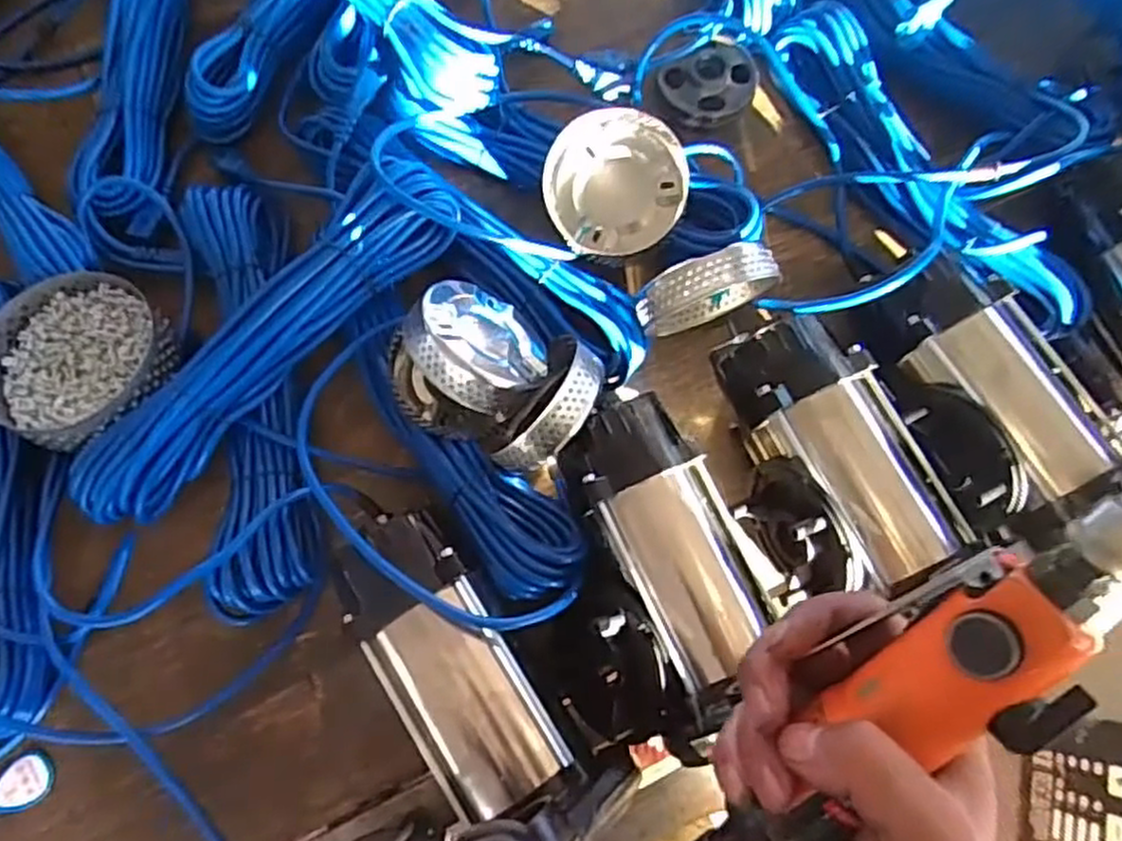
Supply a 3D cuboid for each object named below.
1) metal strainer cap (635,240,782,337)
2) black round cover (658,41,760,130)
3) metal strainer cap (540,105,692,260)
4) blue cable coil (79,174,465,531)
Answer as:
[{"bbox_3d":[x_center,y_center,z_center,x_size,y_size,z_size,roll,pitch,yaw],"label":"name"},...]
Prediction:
[{"bbox_3d":[0.112,-0.093,0.563,0.108,0.112,0.030,-21,74,-5],"label":"metal strainer cap"},{"bbox_3d":[0.134,-0.297,0.668,0.085,0.017,0.069,-22,74,-5],"label":"black round cover"},{"bbox_3d":[0.044,-0.182,0.588,0.109,0.030,0.109,1,94,10],"label":"metal strainer cap"},{"bbox_3d":[-0.214,-0.061,0.560,0.341,0.055,0.060,-44,77,-10],"label":"blue cable coil"}]

